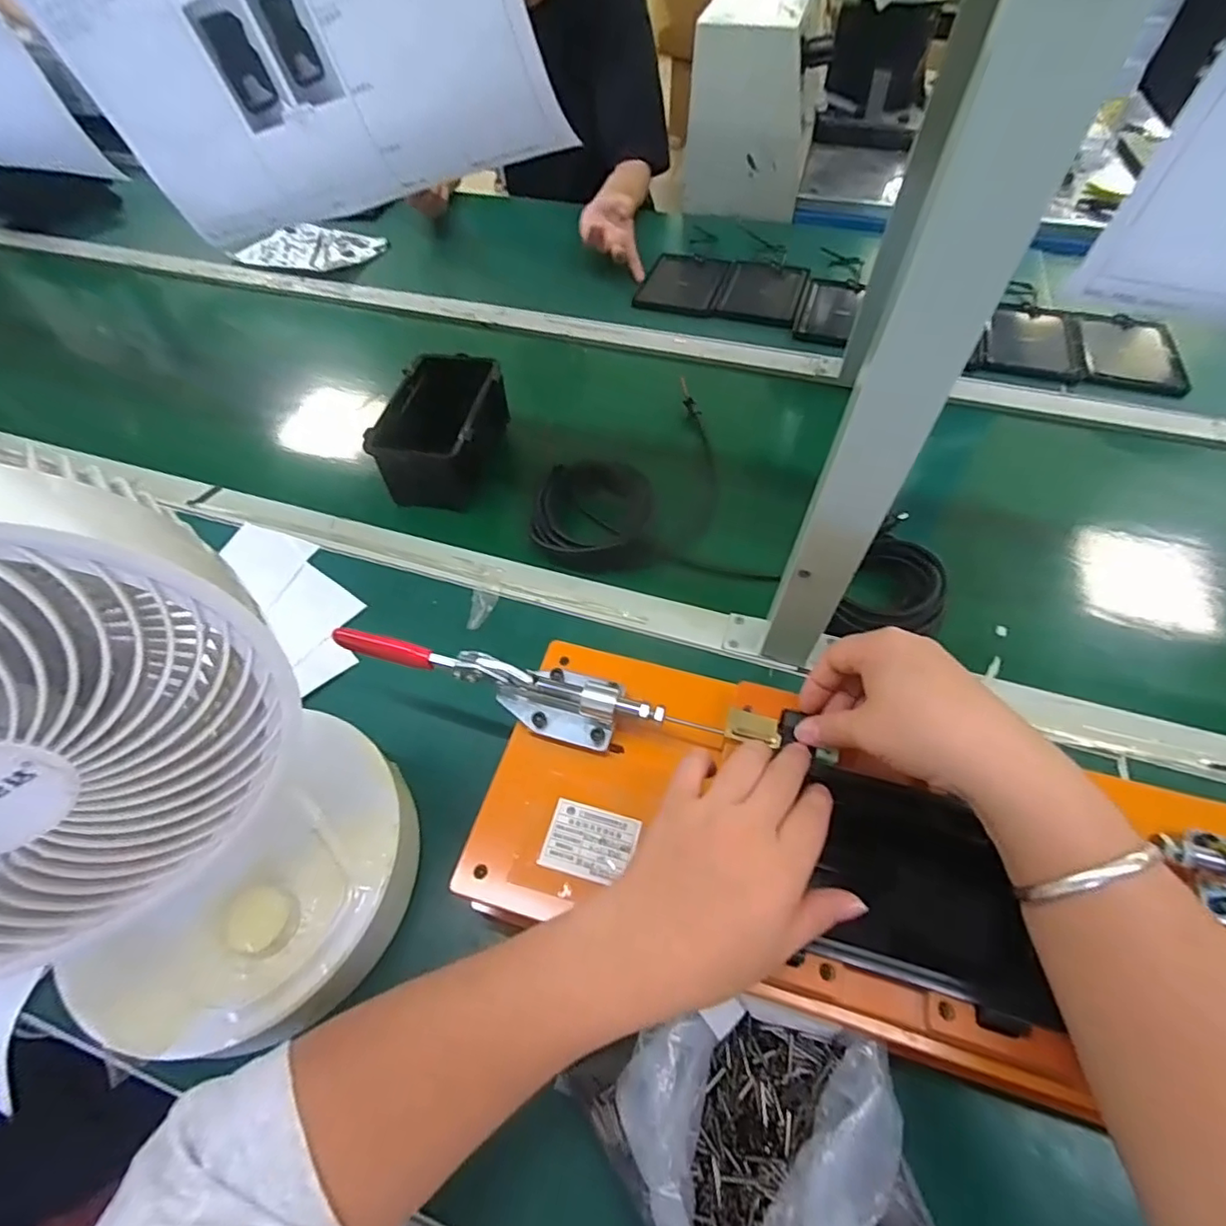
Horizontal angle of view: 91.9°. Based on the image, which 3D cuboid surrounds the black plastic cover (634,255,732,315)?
[{"bbox_3d":[0.112,-0.507,0.910,0.122,0.017,0.152,14,56,11],"label":"black plastic cover"}]

